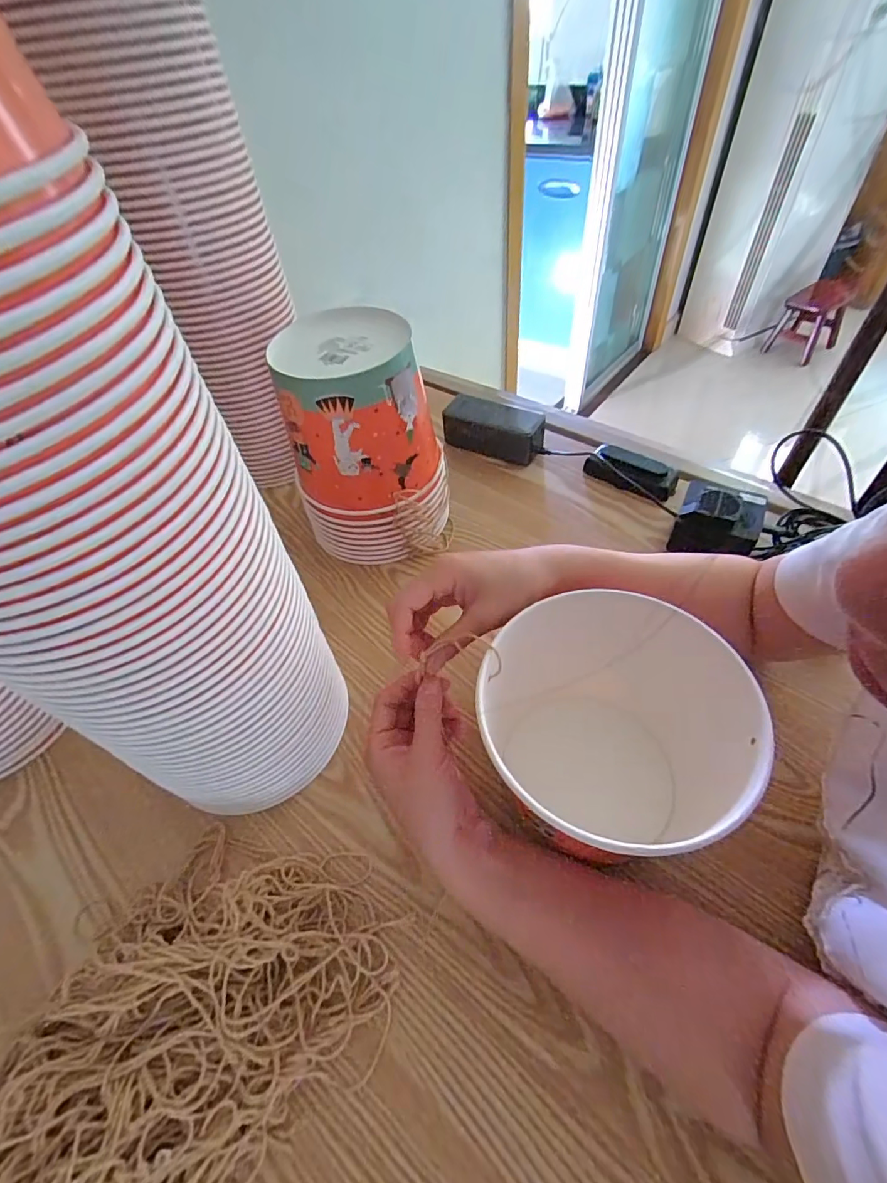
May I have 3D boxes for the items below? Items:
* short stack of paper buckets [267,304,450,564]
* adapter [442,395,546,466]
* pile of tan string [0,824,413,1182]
[{"bbox_3d":[-0.074,-0.151,0.505,0.150,0.213,0.137,-6,51,0],"label":"short stack of paper buckets"},{"bbox_3d":[0.067,-0.210,0.633,0.134,0.057,0.051,18,55,18],"label":"adapter"},{"bbox_3d":[-0.156,0.276,0.270,0.177,0.058,0.275,18,55,18],"label":"pile of tan string"}]

